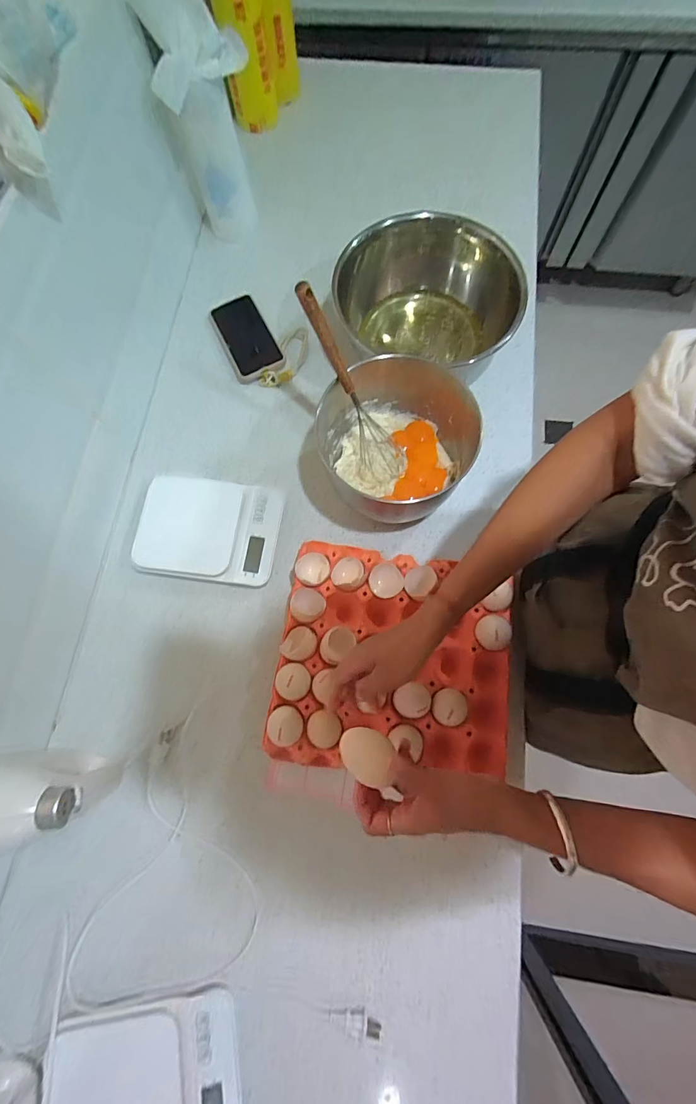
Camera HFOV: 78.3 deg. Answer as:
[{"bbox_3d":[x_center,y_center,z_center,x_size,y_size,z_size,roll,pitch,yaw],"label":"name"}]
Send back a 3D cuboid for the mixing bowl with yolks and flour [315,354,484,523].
[{"bbox_3d":[0.068,-0.157,0.593,0.191,0.130,0.186,-1,74,2],"label":"mixing bowl with yolks and flour"}]

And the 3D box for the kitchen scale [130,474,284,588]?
[{"bbox_3d":[-0.197,-0.036,0.620,0.192,0.041,0.153,6,75,4],"label":"kitchen scale"}]

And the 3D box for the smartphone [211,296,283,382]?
[{"bbox_3d":[-0.169,-0.354,0.706,0.084,0.015,0.155,-27,76,5],"label":"smartphone"}]

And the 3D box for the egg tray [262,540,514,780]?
[{"bbox_3d":[0.057,0.139,0.552,0.292,0.056,0.294,8,75,4],"label":"egg tray"}]

